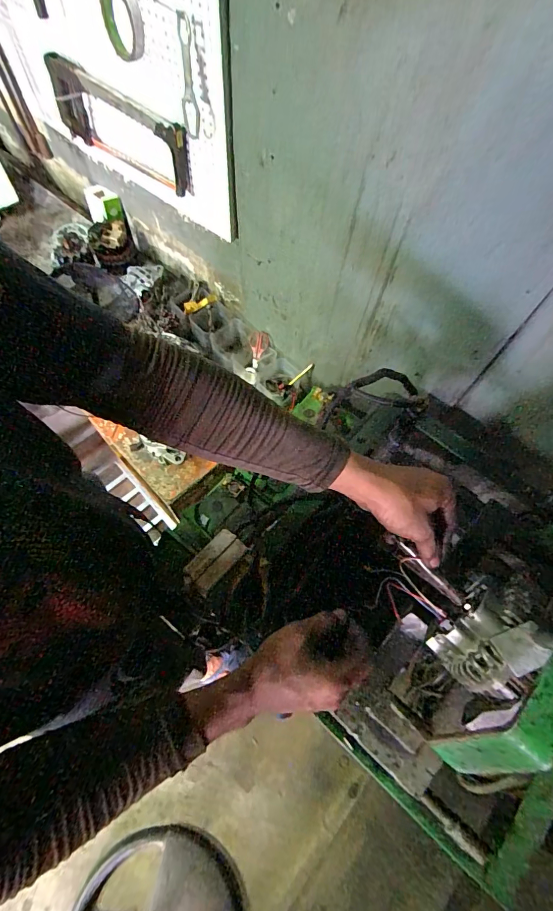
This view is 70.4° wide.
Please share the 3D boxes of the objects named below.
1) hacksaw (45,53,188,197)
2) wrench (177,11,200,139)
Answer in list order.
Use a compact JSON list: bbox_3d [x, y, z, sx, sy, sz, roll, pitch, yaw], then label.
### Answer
[{"bbox_3d":[-0.327,-0.671,0.811,0.394,0.145,0.037,38,69,14],"label":"hacksaw"},{"bbox_3d":[-0.141,-0.602,0.633,0.027,0.163,0.012,21,71,0],"label":"wrench"}]

